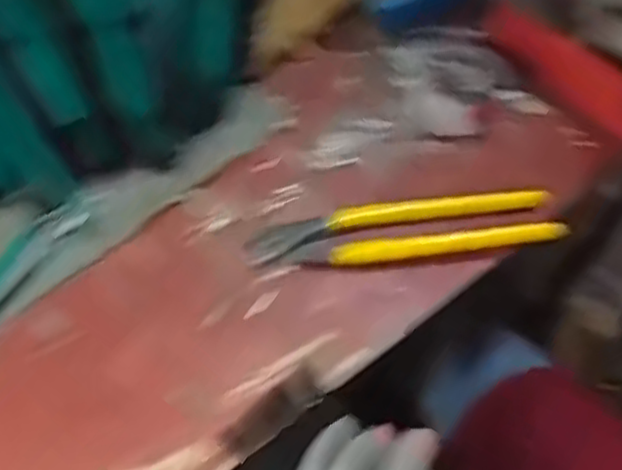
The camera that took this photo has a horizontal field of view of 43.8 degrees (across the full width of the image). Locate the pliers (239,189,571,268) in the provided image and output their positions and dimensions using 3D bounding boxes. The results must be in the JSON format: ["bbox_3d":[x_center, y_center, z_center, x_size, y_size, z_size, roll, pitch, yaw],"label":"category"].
[{"bbox_3d":[0.059,-0.003,0.495,0.194,0.009,0.036,-7,66,1],"label":"pliers"}]

